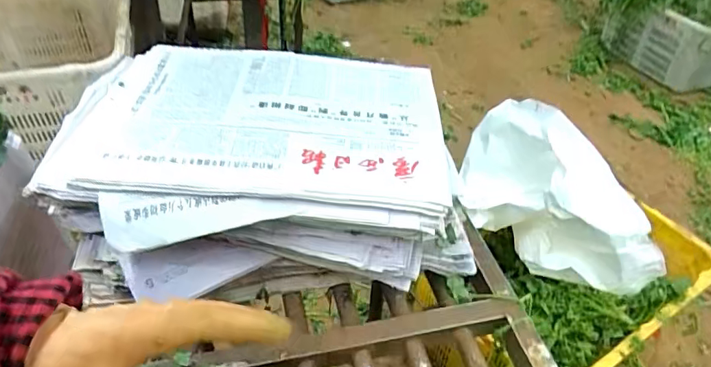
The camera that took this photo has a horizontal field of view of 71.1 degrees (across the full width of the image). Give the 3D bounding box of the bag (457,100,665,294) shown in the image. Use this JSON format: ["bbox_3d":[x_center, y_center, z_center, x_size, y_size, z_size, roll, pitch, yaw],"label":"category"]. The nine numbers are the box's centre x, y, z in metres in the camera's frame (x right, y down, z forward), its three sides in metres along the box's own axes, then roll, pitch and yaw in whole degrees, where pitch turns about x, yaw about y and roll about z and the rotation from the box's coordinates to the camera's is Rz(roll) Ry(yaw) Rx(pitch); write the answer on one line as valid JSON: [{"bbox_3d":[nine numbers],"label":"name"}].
[{"bbox_3d":[0.426,0.042,1.128,0.224,0.268,0.445,-14,45,-19],"label":"bag"}]

